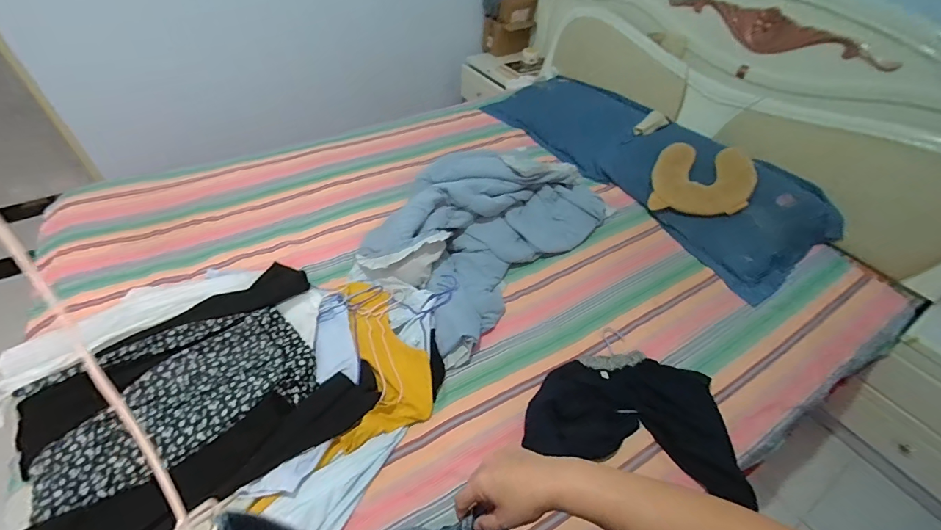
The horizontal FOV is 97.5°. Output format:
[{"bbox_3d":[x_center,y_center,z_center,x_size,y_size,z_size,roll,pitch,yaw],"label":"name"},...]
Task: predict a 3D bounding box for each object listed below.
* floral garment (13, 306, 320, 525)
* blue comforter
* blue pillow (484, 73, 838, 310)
[{"bbox_3d":[-0.618,0.254,0.866,0.522,0.062,0.324,-23,52,-24],"label":"floral garment"},{"bbox_3d":[0.027,-0.145,1.258,0.513,0.225,0.821,32,52,24],"label":"blue comforter"},{"bbox_3d":[0.668,-0.471,1.651,0.492,0.187,1.399,-24,53,-25],"label":"blue pillow"}]

